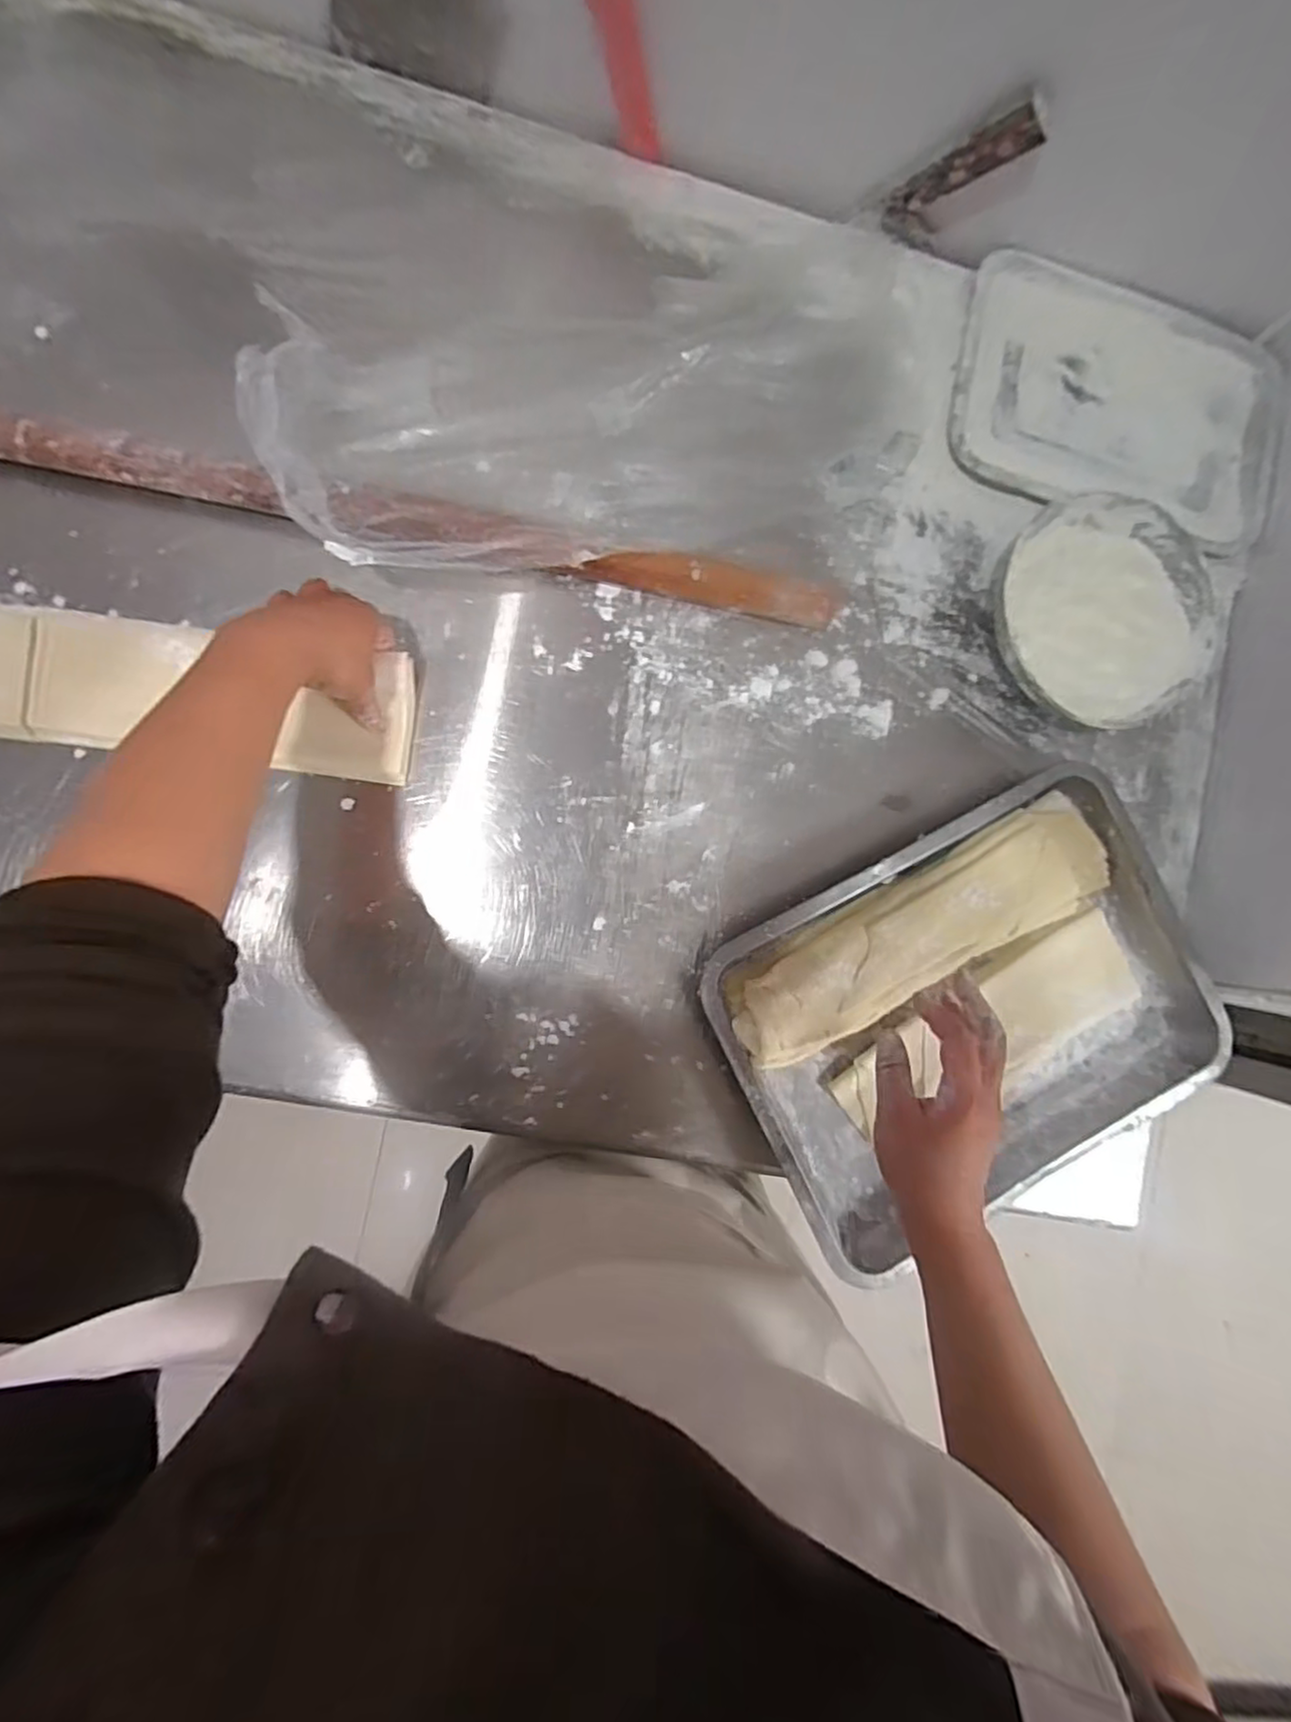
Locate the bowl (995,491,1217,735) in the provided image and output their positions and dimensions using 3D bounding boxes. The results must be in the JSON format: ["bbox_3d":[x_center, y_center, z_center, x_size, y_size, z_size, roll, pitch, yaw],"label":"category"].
[{"bbox_3d":[0.368,-0.198,0.581,0.171,0.059,0.185,0,88,-8],"label":"bowl"}]

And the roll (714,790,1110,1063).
[{"bbox_3d":[0.223,0.056,0.565,0.341,0.035,0.095,-27,92,-8],"label":"roll"}]

